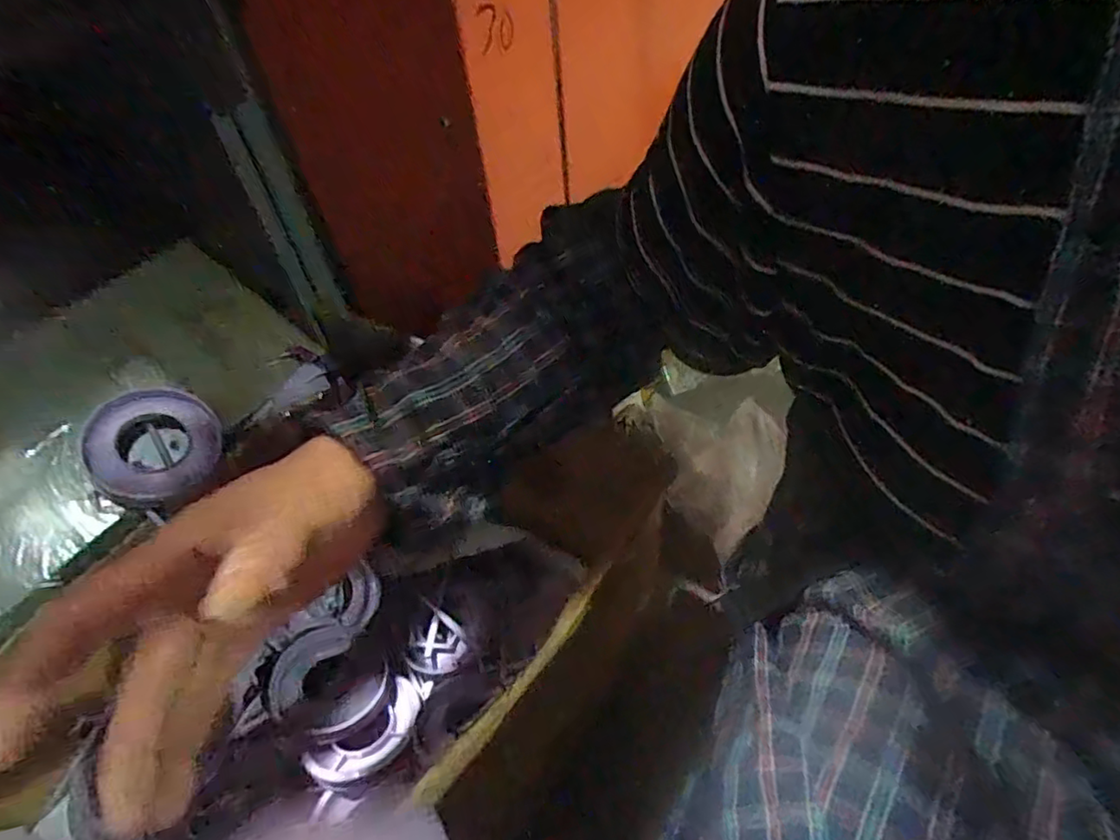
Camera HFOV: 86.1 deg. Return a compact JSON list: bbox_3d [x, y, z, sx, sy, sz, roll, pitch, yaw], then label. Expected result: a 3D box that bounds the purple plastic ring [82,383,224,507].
[{"bbox_3d":[-0.437,0.024,0.643,0.120,0.022,0.126,7,70,-20],"label":"purple plastic ring"}]

